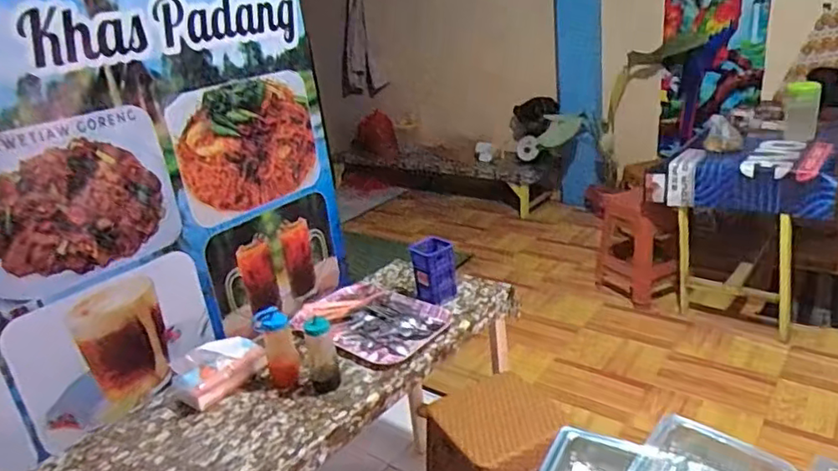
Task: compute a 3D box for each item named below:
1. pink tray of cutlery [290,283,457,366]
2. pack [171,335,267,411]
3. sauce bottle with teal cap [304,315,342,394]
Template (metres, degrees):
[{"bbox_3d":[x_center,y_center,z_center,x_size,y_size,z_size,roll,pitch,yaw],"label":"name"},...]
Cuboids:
[{"bbox_3d":[-0.148,0.227,1.711,0.459,0.025,0.300,13,30,40],"label":"pink tray of cutlery"},{"bbox_3d":[-0.487,0.319,1.448,0.101,0.119,0.208,14,31,42],"label":"pack"},{"bbox_3d":[-0.223,0.277,1.394,0.067,0.183,0.053,-13,23,-13],"label":"sauce bottle with teal cap"}]

